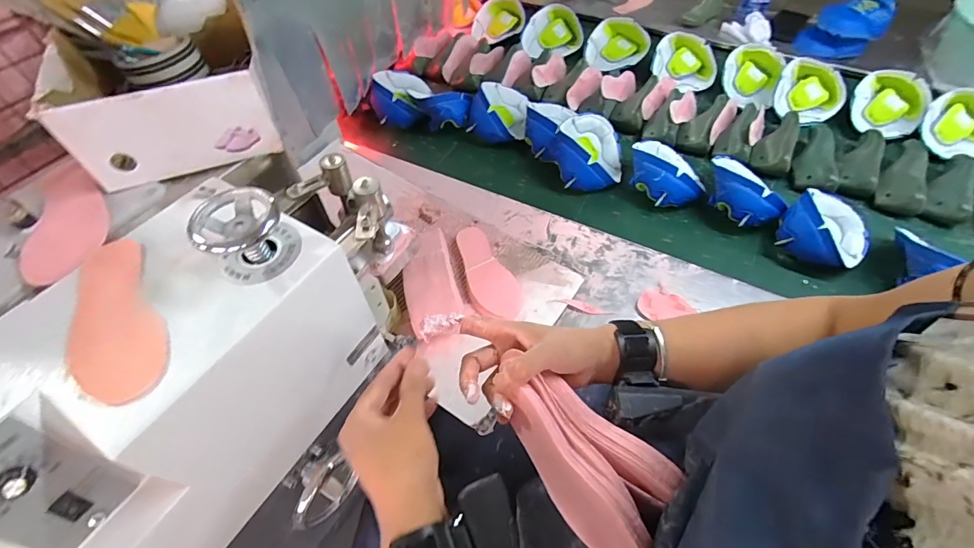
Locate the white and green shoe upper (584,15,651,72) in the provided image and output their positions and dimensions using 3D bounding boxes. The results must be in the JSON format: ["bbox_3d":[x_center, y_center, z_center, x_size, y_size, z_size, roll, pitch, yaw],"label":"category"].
[{"bbox_3d":[0.338,-0.590,1.110,0.157,0.064,0.149,12,56,4],"label":"white and green shoe upper"}]

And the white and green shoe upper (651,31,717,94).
[{"bbox_3d":[0.492,-0.522,1.062,0.152,0.063,0.171,25,58,12],"label":"white and green shoe upper"}]

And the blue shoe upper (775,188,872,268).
[{"bbox_3d":[0.587,-0.083,0.729,0.174,0.064,0.134,-34,65,-23],"label":"blue shoe upper"}]

